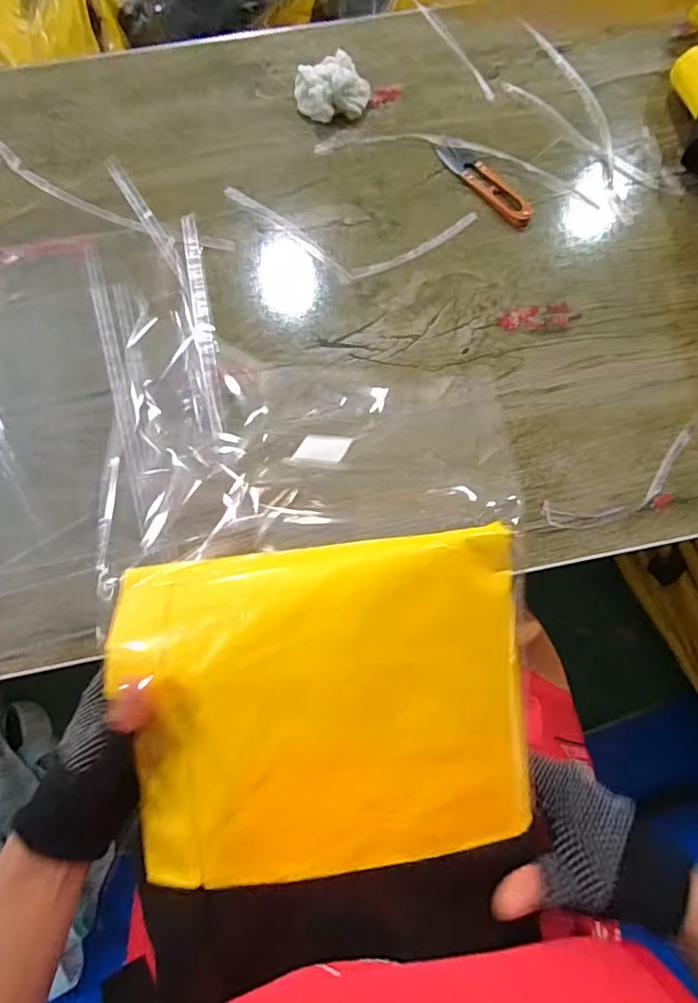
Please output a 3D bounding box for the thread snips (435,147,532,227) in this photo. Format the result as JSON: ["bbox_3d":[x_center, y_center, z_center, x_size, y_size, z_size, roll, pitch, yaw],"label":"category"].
[{"bbox_3d":[0.129,-0.302,0.507,0.028,0.007,0.113,-38,80,-8],"label":"thread snips"}]

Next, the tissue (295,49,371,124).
[{"bbox_3d":[-0.015,-0.396,0.515,0.067,0.029,0.058,-33,79,-8],"label":"tissue"}]

